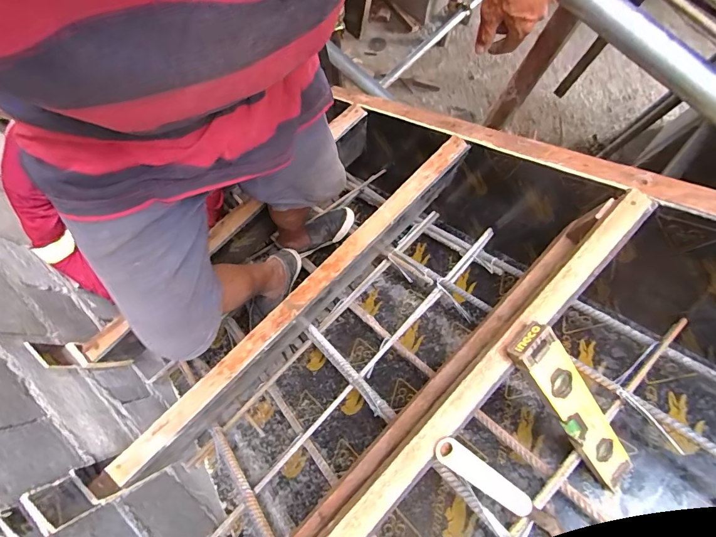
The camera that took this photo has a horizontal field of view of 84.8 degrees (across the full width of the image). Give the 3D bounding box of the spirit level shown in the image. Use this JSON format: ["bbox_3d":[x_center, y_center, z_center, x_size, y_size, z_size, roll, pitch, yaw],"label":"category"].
[{"bbox_3d":[0.334,0.225,0.598,0.065,0.031,0.388,-44,116,-9],"label":"spirit level"}]

